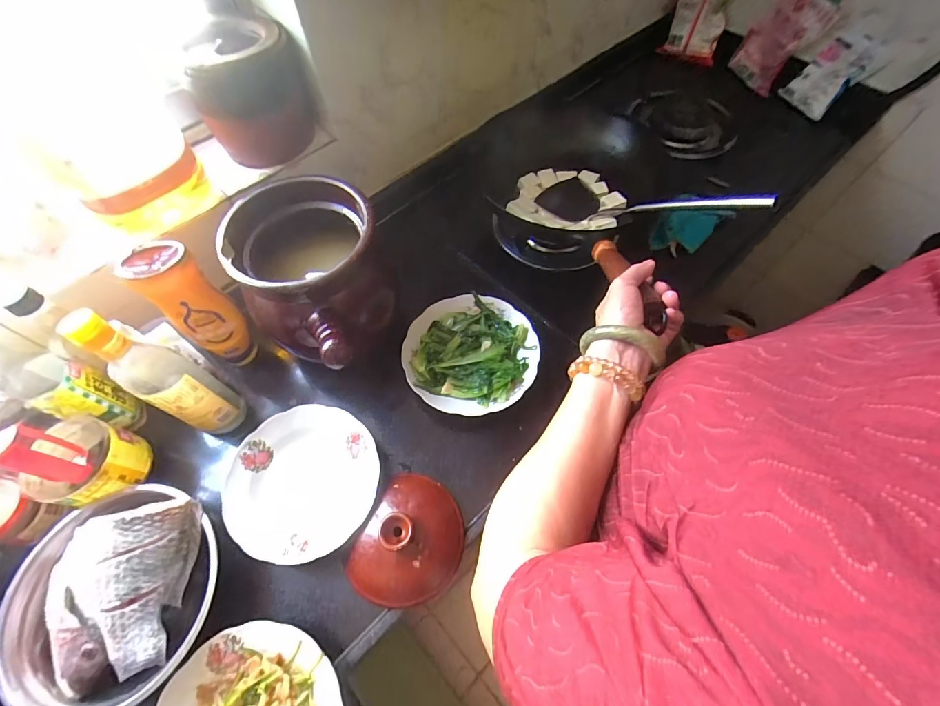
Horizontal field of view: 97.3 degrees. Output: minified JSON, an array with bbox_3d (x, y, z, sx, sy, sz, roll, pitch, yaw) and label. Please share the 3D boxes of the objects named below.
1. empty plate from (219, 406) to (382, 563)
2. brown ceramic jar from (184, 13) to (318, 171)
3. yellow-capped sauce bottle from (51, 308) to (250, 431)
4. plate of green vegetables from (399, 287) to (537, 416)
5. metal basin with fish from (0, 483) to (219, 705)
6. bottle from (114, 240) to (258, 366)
[{"bbox_3d":[-0.218,0.167,0.547,0.191,0.033,0.191,0,63,0],"label":"empty plate"},{"bbox_3d":[-0.316,-0.381,0.608,0.148,0.140,0.121,-24,65,-12],"label":"brown ceramic jar"},{"bbox_3d":[-0.371,0.029,0.505,0.077,0.260,0.061,24,65,12],"label":"yellow-capped sauce bottle"},{"bbox_3d":[0.002,0.000,0.626,0.191,0.045,0.192,0,63,0],"label":"plate of green vegetables"},{"bbox_3d":[-0.415,0.267,0.463,0.213,0.082,0.217,0,63,0],"label":"metal basin with fish"},{"bbox_3d":[-0.366,-0.059,0.572,0.059,0.220,0.074,37,69,18],"label":"bottle"}]

